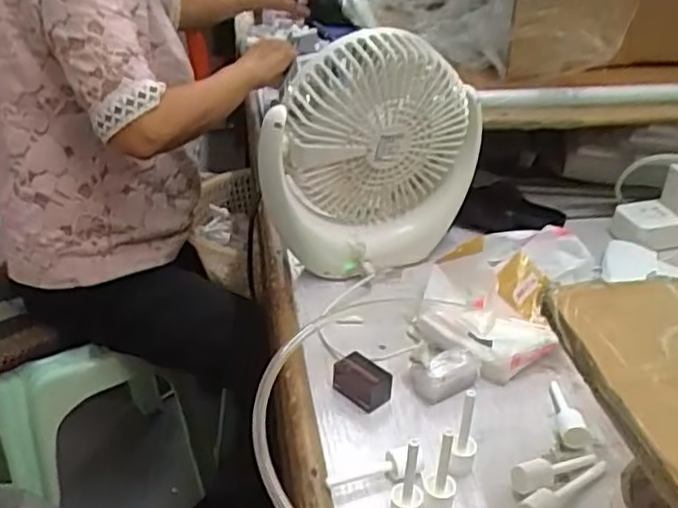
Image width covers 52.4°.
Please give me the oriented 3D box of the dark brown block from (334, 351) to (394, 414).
[{"bbox_3d":[0.015,0.093,0.505,0.041,0.025,0.025,24,38,33],"label":"dark brown block"}]

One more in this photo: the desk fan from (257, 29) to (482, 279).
[{"bbox_3d":[0.029,-0.087,0.609,0.187,0.194,0.075,-16,35,-25],"label":"desk fan"}]

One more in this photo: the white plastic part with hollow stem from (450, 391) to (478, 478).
[{"bbox_3d":[0.080,0.113,0.433,0.015,0.062,0.015,8,32,13],"label":"white plastic part with hollow stem"}]

